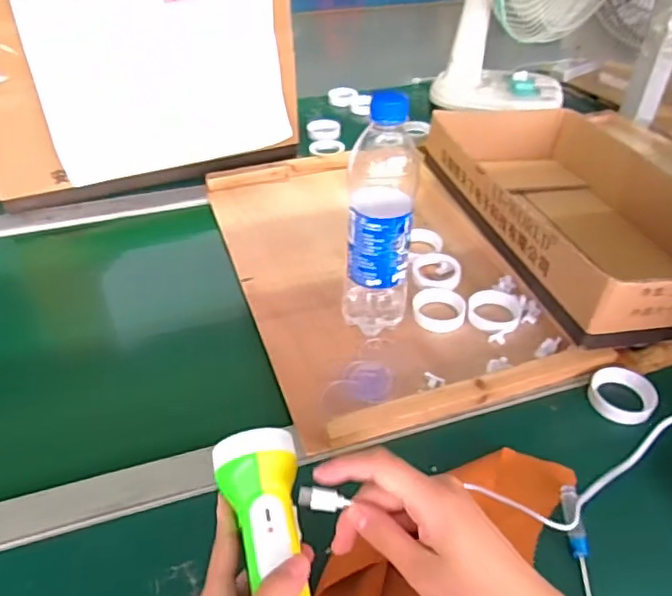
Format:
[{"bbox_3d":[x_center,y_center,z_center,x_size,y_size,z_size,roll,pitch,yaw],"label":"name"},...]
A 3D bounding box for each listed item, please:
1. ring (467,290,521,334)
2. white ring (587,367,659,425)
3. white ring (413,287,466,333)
[{"bbox_3d":[0.165,0.014,0.604,0.053,0.011,0.058,12,42,14],"label":"ring"},{"bbox_3d":[0.258,0.086,0.522,0.055,0.019,0.051,0,40,0],"label":"white ring"},{"bbox_3d":[0.109,0.011,0.608,0.052,0.013,0.056,0,40,0],"label":"white ring"}]

